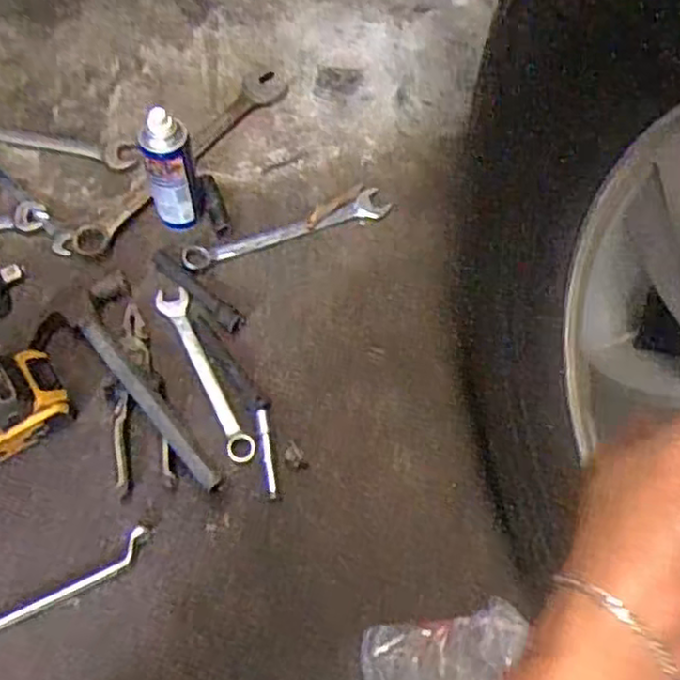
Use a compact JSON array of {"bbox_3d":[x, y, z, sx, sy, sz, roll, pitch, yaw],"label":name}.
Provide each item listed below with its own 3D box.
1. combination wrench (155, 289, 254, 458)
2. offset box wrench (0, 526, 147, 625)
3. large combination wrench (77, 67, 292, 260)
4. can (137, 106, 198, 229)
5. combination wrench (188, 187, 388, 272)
[{"bbox_3d":[-0.140,0.031,0.760,0.033,0.012,0.217,-24,66,-14],"label":"combination wrench"},{"bbox_3d":[-0.264,0.233,0.641,0.207,0.018,0.023,-32,68,-17],"label":"offset box wrench"},{"bbox_3d":[-0.189,-0.230,0.892,0.063,0.015,0.365,32,66,14],"label":"large combination wrench"},{"bbox_3d":[-0.184,-0.180,0.785,0.047,0.162,0.050,1,62,-2],"label":"can"},{"bbox_3d":[-0.061,-0.129,0.855,0.251,0.009,0.044,-21,65,-13],"label":"combination wrench"}]

